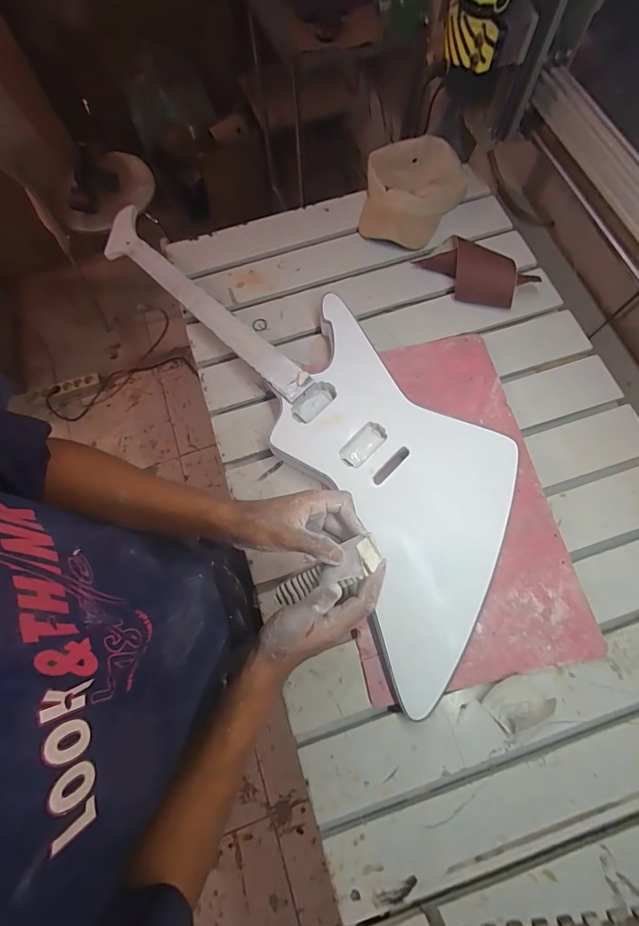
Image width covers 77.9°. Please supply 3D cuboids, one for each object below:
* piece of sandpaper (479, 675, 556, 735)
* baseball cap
[{"bbox_3d":[0.266,0.321,0.529,0.076,0.027,0.054,-34,73,-9],"label":"piece of sandpaper"},{"bbox_3d":[0.193,-0.551,0.806,0.198,0.083,0.216,8,72,5],"label":"baseball cap"}]

